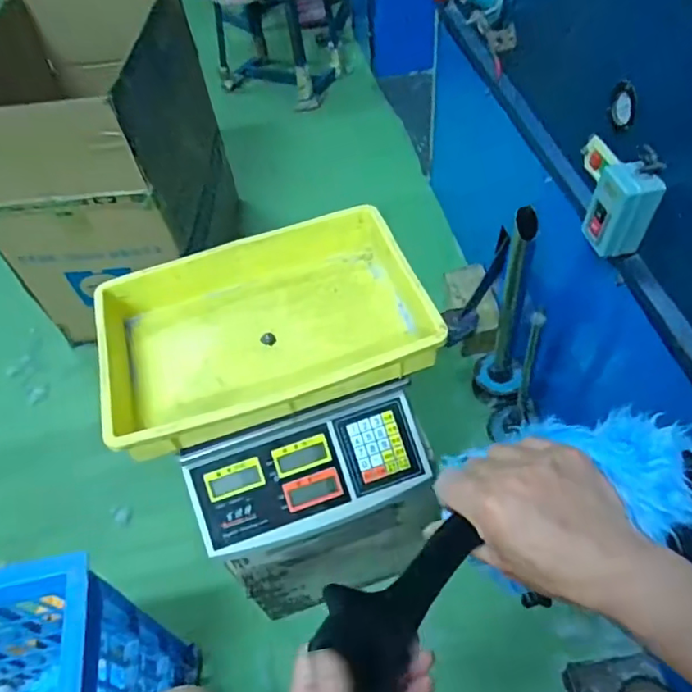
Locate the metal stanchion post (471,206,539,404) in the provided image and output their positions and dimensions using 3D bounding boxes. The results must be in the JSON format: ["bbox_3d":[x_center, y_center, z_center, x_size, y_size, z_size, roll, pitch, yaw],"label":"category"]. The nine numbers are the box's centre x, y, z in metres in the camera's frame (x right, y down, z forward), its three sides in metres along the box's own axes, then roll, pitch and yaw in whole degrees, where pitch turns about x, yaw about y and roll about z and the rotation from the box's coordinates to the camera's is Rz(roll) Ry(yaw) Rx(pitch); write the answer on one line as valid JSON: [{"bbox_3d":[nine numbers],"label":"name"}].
[{"bbox_3d":[0.287,-0.042,1.003,0.093,0.439,0.090,12,55,15],"label":"metal stanchion post"}]

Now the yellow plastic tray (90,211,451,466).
[{"bbox_3d":[-0.096,-0.024,0.657,0.351,0.060,0.243,-18,53,-8],"label":"yellow plastic tray"}]

